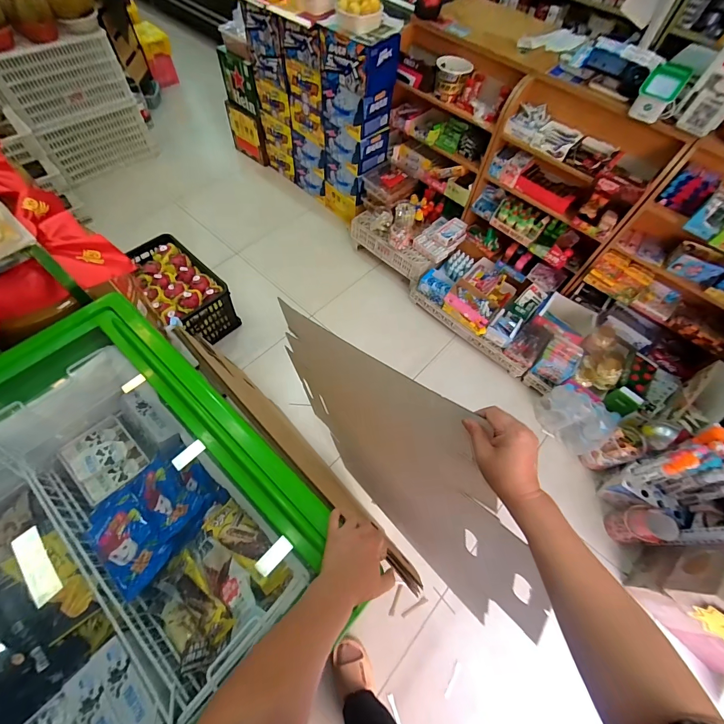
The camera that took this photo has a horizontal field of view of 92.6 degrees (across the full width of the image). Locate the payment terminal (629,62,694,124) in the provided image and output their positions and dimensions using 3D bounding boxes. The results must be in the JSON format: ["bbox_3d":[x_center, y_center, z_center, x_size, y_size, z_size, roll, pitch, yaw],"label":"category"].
[{"bbox_3d":[0.927,-0.843,1.086,0.102,0.137,0.059,37,65,15],"label":"payment terminal"}]

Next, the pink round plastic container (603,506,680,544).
[{"bbox_3d":[1.023,0.593,1.266,0.129,0.213,0.123,-3,61,-6],"label":"pink round plastic container"}]

